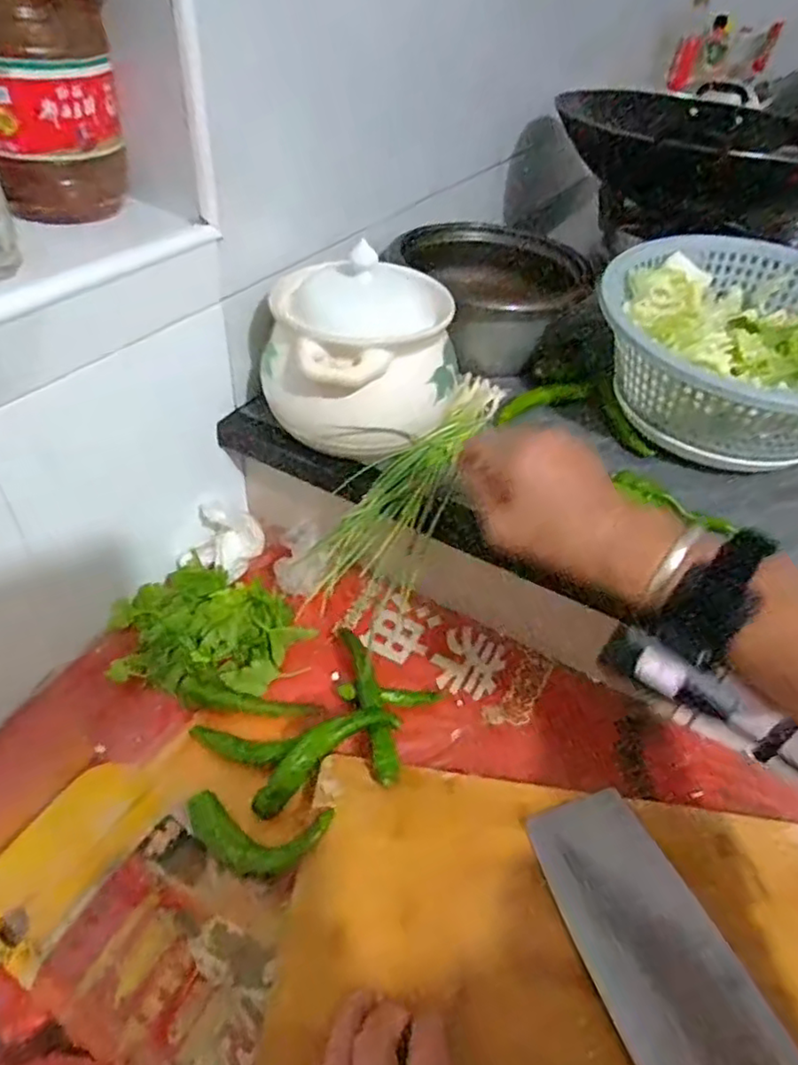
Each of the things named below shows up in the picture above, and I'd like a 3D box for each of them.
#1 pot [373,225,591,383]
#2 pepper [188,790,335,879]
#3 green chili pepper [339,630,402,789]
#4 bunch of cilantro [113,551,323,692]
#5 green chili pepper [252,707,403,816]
[{"bbox_3d":[0.097,-0.260,0.696,0.175,0.097,0.162,-13,46,-19],"label":"pot"},{"bbox_3d":[-0.103,0.215,0.450,0.101,0.021,0.046,11,43,5],"label":"pepper"},{"bbox_3d":[-0.026,0.131,0.519,0.020,0.027,0.149,-8,45,-15],"label":"green chili pepper"},{"bbox_3d":[-0.180,0.084,0.556,0.162,0.056,0.123,24,46,18],"label":"bunch of cilantro"},{"bbox_3d":[-0.059,0.166,0.477,0.118,0.025,0.039,-34,55,-17],"label":"green chili pepper"}]

